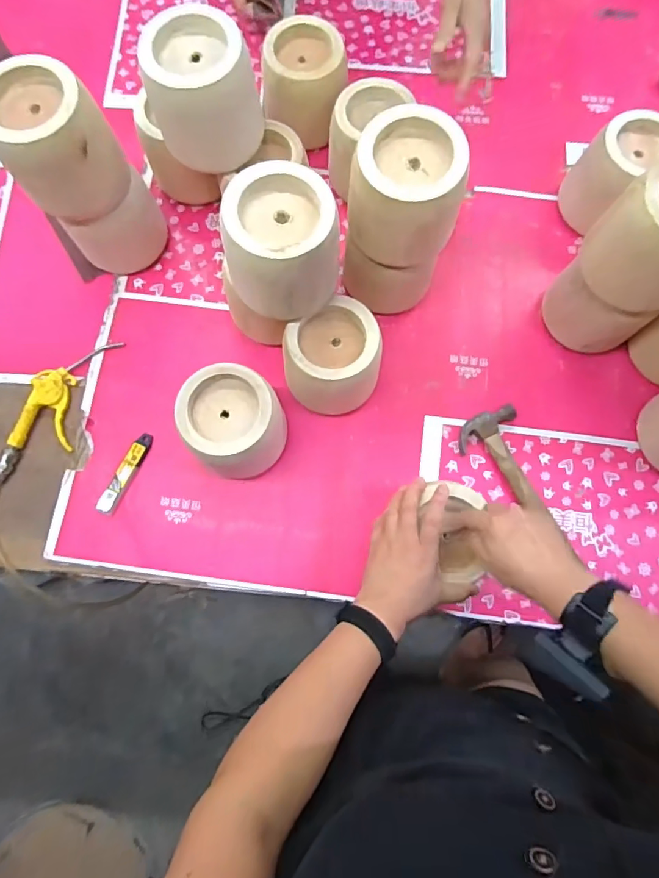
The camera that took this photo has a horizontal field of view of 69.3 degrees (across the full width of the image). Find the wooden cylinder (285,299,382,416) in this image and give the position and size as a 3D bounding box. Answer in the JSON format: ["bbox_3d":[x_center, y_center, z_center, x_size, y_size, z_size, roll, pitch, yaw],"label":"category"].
[{"bbox_3d":[0.012,-0.107,0.674,0.126,0.131,0.110,-34,80,-8],"label":"wooden cylinder"}]

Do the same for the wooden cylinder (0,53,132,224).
[{"bbox_3d":[-0.337,-0.371,0.606,0.130,0.143,0.113,-23,78,-6],"label":"wooden cylinder"}]

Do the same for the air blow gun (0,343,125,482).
[{"bbox_3d":[-0.414,-0.047,0.718,0.097,0.024,0.246,18,77,3],"label":"air blow gun"}]

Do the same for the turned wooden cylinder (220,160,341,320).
[{"bbox_3d":[-0.052,-0.223,0.557,0.119,0.115,0.121,-3,77,-2],"label":"turned wooden cylinder"}]

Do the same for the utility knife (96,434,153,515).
[{"bbox_3d":[-0.298,0.050,0.698,0.025,0.012,0.127,27,78,5],"label":"utility knife"}]

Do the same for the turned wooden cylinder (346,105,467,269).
[{"bbox_3d":[0.091,-0.291,0.570,0.122,0.123,0.114,0,77,-1],"label":"turned wooden cylinder"}]

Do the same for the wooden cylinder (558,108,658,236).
[{"bbox_3d":[0.442,-0.399,0.730,0.113,0.136,0.109,0,77,-1],"label":"wooden cylinder"}]

